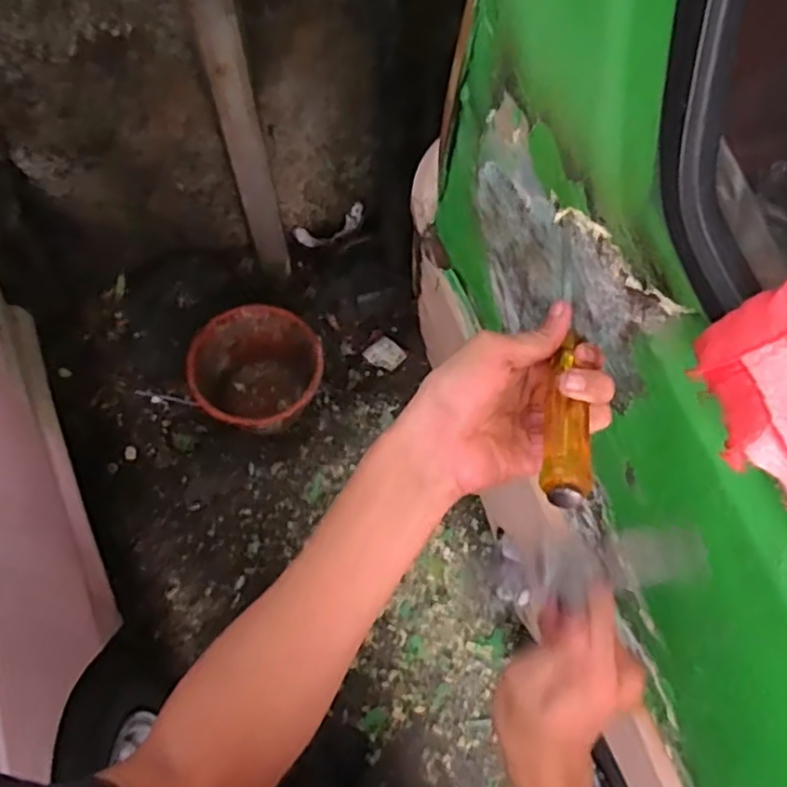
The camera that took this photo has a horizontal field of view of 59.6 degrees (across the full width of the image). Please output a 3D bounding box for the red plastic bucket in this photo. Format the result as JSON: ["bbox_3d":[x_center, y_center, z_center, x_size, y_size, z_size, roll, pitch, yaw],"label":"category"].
[{"bbox_3d":[-0.296,-0.050,1.580,0.281,0.204,0.269,0,65,-1],"label":"red plastic bucket"}]

